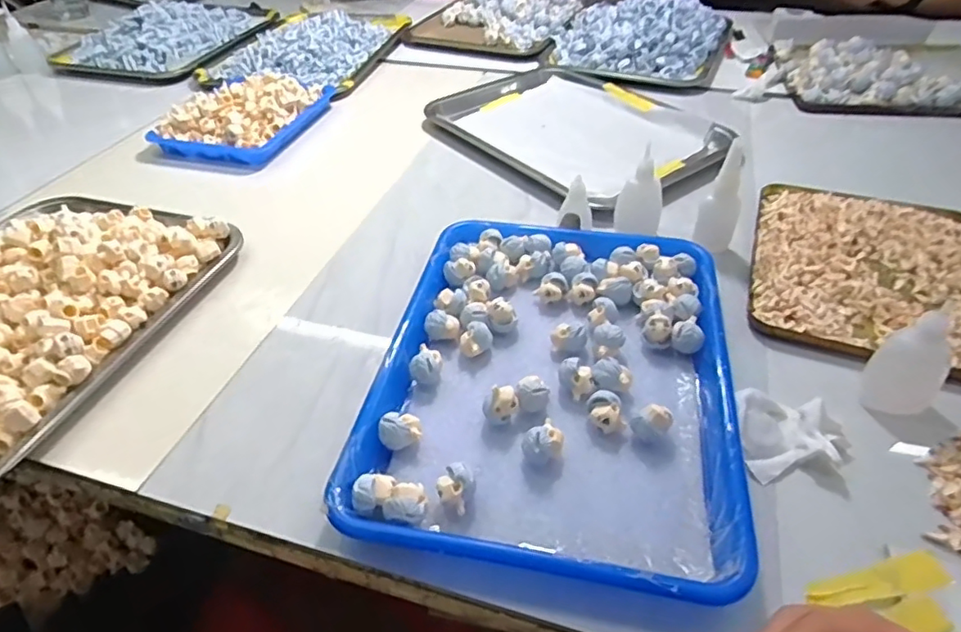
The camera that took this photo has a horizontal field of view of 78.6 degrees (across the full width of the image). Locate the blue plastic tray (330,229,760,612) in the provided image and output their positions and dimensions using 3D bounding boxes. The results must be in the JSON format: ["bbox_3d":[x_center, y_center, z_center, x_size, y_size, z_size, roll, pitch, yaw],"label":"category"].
[{"bbox_3d":[0.063,0.030,0.452,0.249,0.032,0.344,8,42,11],"label":"blue plastic tray"}]

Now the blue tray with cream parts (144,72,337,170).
[{"bbox_3d":[-0.310,-0.274,0.782,0.152,0.061,0.197,9,43,12],"label":"blue tray with cream parts"}]

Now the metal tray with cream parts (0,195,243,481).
[{"bbox_3d":[-0.398,-0.005,0.484,0.253,0.050,0.345,13,44,16],"label":"metal tray with cream parts"}]

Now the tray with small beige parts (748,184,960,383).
[{"bbox_3d":[0.357,-0.043,0.534,0.198,0.025,0.242,15,44,18],"label":"tray with small beige parts"}]

